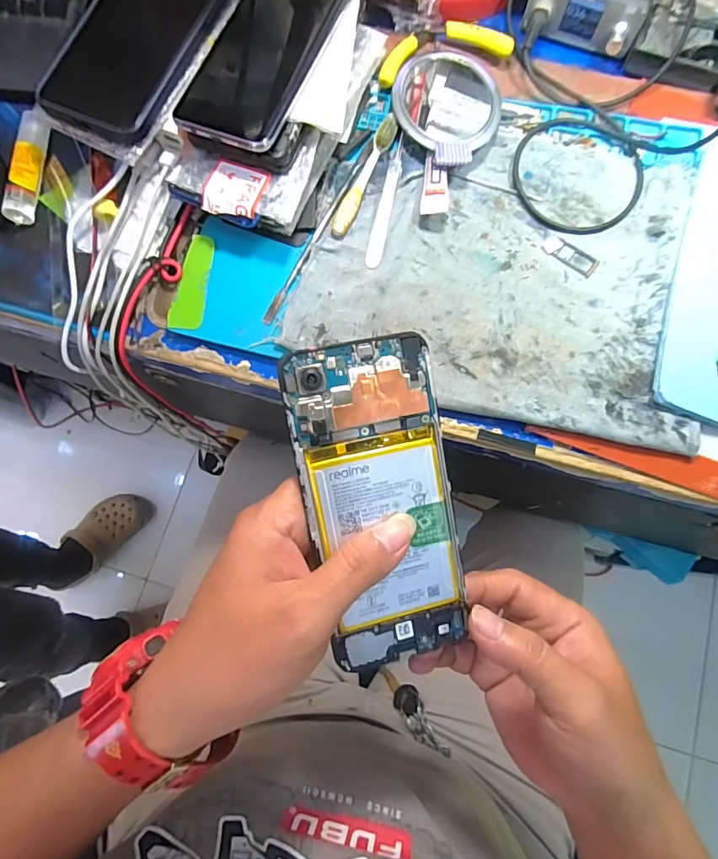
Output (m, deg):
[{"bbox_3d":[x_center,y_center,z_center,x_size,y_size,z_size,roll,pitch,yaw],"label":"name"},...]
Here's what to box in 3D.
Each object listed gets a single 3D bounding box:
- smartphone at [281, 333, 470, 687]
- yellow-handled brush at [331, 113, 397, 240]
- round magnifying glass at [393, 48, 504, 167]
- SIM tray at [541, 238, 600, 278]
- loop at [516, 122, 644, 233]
[{"bbox_3d":[0.011,0.036,0.226,0.068,0.004,0.155,-11,98,-9],"label":"smartphone"},{"bbox_3d":[0.004,-0.187,0.353,0.013,0.008,0.101,25,79,6],"label":"yellow-handled brush"},{"bbox_3d":[0.065,-0.243,0.355,0.083,0.018,0.108,13,82,4],"label":"round magnifying glass"},{"bbox_3d":[0.153,-0.126,0.345,0.040,0.004,0.016,36,80,8],"label":"SIM tray"},{"bbox_3d":[0.161,-0.188,0.351,0.093,0.004,0.093,0,77,1],"label":"loop"}]

